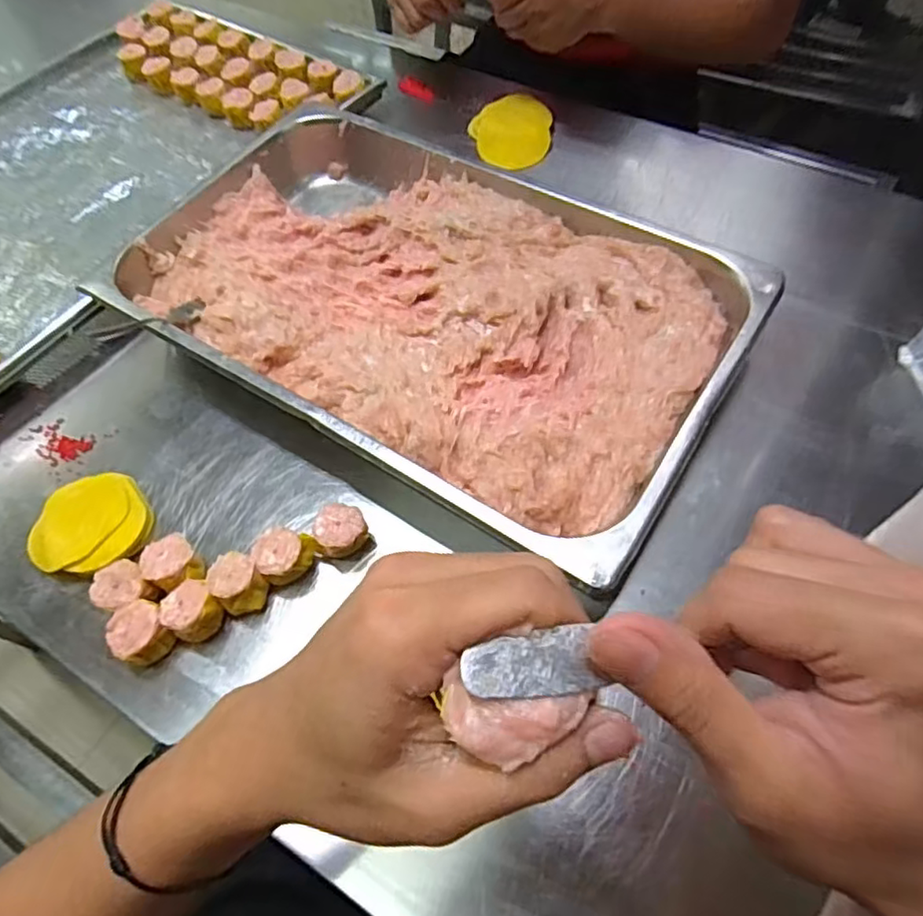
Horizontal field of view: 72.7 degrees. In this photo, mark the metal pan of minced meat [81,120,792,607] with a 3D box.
[{"bbox_3d":[-0.033,-0.132,0.558,0.518,0.069,0.320,29,65,19],"label":"metal pan of minced meat"}]

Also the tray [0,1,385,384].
[{"bbox_3d":[-0.447,-0.326,0.714,0.416,0.044,0.586,31,65,20],"label":"tray"}]

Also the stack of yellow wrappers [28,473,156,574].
[{"bbox_3d":[-0.290,0.050,0.493,0.091,0.023,0.084,3,59,5],"label":"stack of yellow wrappers"}]

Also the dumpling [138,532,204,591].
[{"bbox_3d":[-0.209,0.081,0.462,0.038,0.034,0.035,36,67,22],"label":"dumpling"}]

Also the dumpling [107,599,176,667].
[{"bbox_3d":[-0.223,0.123,0.439,0.036,0.033,0.037,-41,65,-19],"label":"dumpling"}]

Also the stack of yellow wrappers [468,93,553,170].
[{"bbox_3d":[0.058,-0.383,0.731,0.091,0.025,0.106,6,60,7],"label":"stack of yellow wrappers"}]

